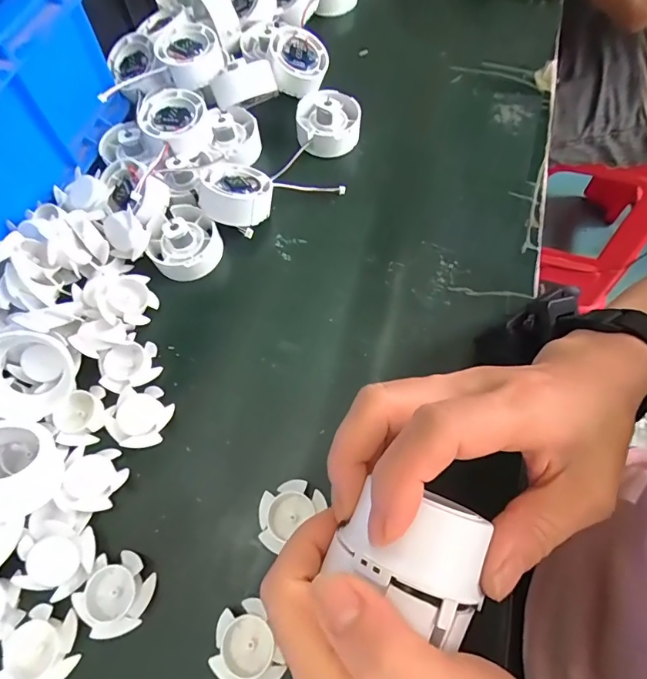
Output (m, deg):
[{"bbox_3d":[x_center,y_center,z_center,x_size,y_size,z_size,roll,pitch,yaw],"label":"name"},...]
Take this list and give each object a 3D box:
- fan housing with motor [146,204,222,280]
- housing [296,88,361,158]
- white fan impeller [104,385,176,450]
[{"bbox_3d":[-0.107,-0.076,0.337,0.052,0.029,0.058,-26,67,-9],"label":"fan housing with motor"},{"bbox_3d":[0.005,-0.189,0.385,0.053,0.034,0.060,2,66,3],"label":"housing"},{"bbox_3d":[-0.123,0.050,0.294,0.041,0.010,0.040,19,68,10],"label":"white fan impeller"}]

